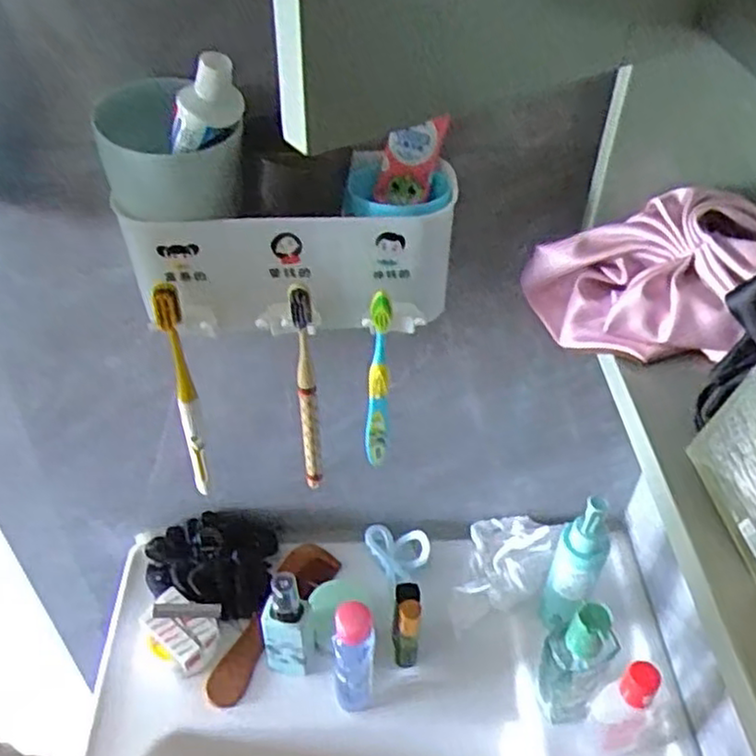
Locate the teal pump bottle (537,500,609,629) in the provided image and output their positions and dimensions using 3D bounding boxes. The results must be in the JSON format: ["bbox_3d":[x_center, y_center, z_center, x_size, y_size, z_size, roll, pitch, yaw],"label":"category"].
[{"bbox_3d":[0.165,0.155,0.602,0.036,0.157,0.039,19,45,19],"label":"teal pump bottle"}]

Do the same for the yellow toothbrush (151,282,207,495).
[{"bbox_3d":[-0.126,0.011,0.478,0.016,0.176,0.024,-12,44,-14],"label":"yellow toothbrush"}]

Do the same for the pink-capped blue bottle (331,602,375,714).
[{"bbox_3d":[-0.019,0.225,0.578,0.032,0.120,0.030,-2,42,-3],"label":"pink-capped blue bottle"}]

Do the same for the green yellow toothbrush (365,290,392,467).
[{"bbox_3d":[0.000,0.007,0.475,0.014,0.151,0.010,-2,42,-3],"label":"green yellow toothbrush"}]

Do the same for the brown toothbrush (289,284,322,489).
[{"bbox_3d":[-0.047,0.011,0.477,0.012,0.175,0.011,-9,43,-10],"label":"brown toothbrush"}]

